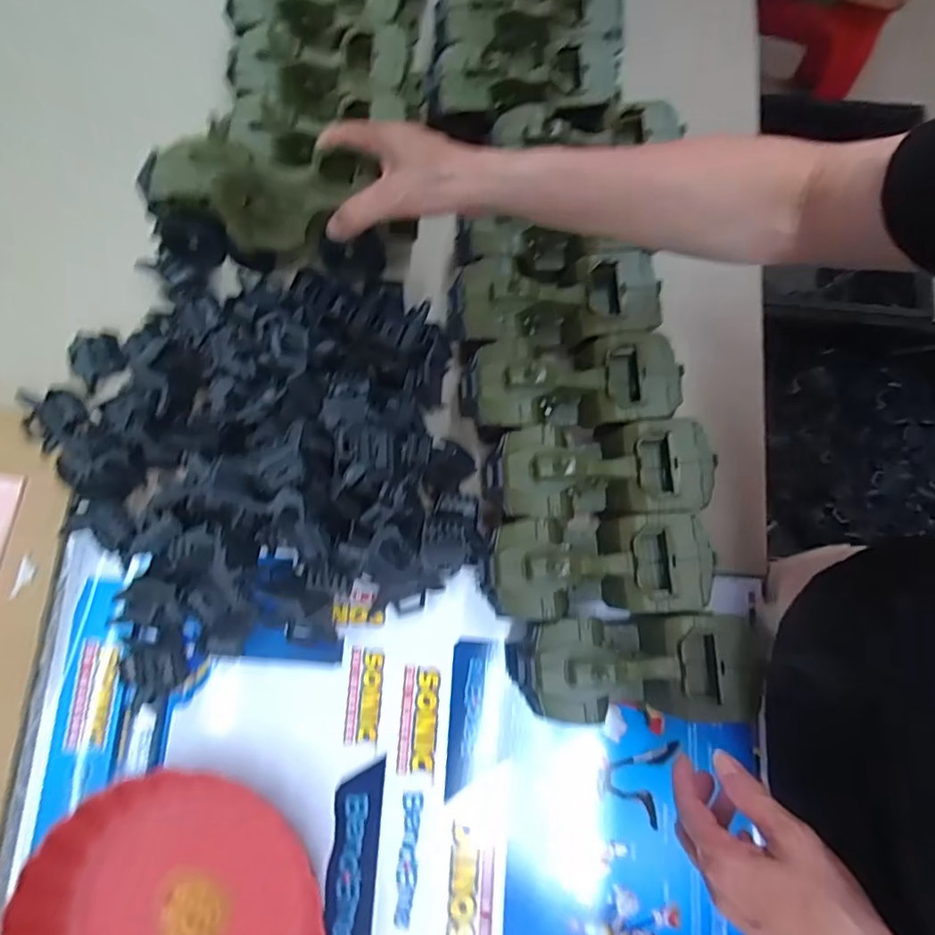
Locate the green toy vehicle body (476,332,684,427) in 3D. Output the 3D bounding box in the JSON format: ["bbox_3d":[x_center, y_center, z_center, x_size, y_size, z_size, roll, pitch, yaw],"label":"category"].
[{"bbox_3d":[0.093,-0.073,0.495,0.179,0.063,0.084,-3,78,0],"label":"green toy vehicle body"}]

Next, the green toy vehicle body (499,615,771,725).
[{"bbox_3d":[0.134,0.162,0.457,0.191,0.076,0.083,-1,78,1],"label":"green toy vehicle body"}]

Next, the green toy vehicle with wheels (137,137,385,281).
[{"bbox_3d":[-0.148,-0.198,0.407,0.156,0.065,0.083,3,78,2],"label":"green toy vehicle with wheels"}]

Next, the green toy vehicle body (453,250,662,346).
[{"bbox_3d":[0.079,-0.150,0.509,0.184,0.059,0.084,1,78,1],"label":"green toy vehicle body"}]

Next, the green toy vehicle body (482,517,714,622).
[{"bbox_3d":[0.103,0.083,0.472,0.179,0.079,0.077,-3,78,0],"label":"green toy vehicle body"}]

